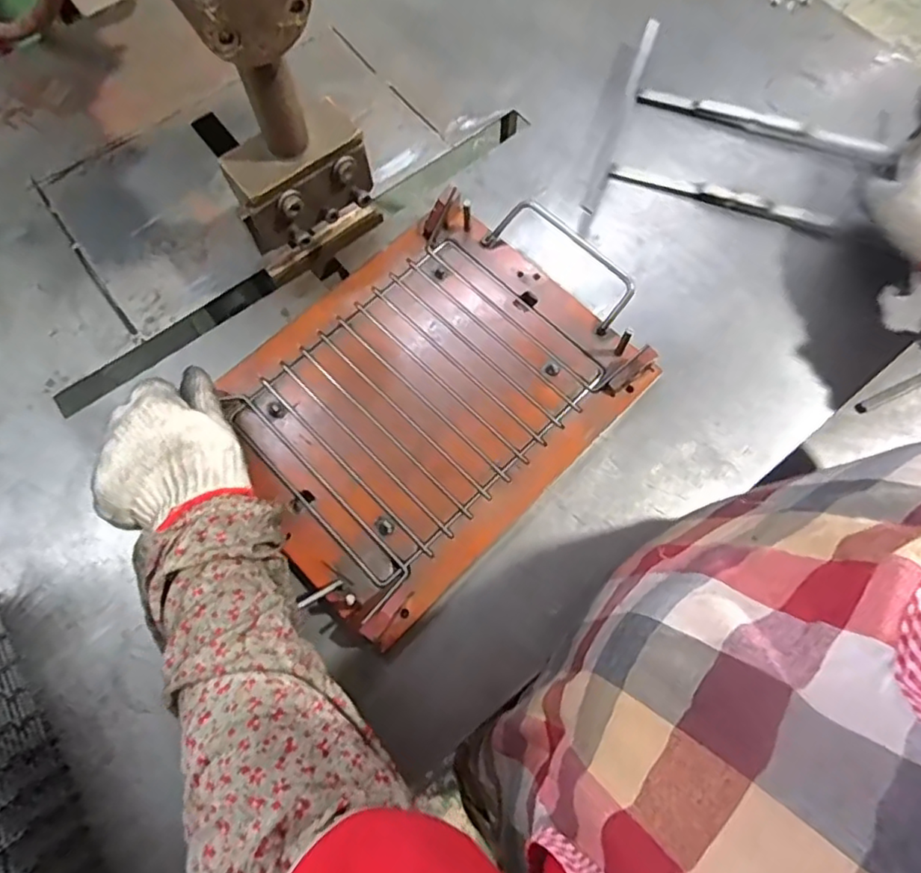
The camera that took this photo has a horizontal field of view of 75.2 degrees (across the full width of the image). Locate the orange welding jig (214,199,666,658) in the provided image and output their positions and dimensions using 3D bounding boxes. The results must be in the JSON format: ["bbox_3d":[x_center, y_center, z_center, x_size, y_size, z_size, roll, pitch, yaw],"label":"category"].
[{"bbox_3d":[-0.034,-0.035,0.475,0.300,0.025,0.245,-43,74,-14],"label":"orange welding jig"}]

